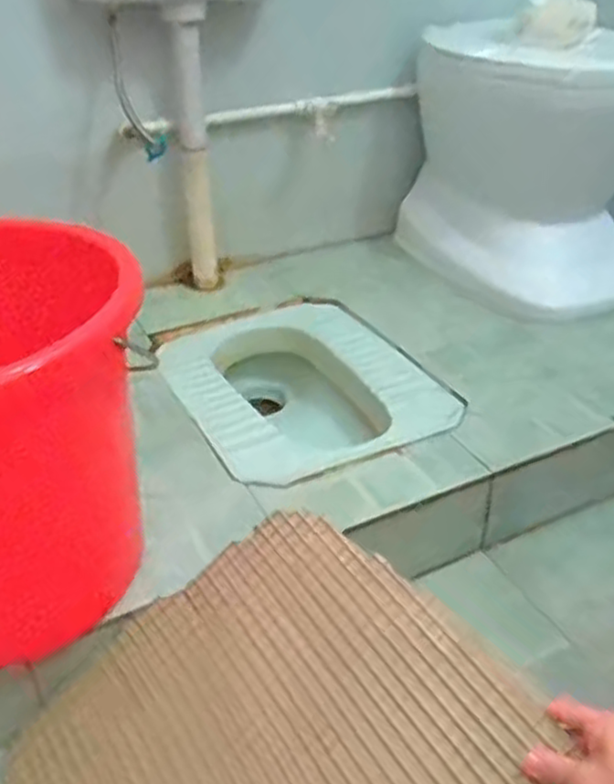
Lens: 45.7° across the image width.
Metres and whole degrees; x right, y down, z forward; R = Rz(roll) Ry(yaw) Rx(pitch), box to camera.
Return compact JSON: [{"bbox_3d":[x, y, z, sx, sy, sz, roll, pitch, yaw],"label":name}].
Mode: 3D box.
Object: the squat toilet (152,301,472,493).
[{"bbox_3d":[-0.011,0.049,1.201,0.339,0.207,0.465,-17,36,-22],"label":"squat toilet"}]

